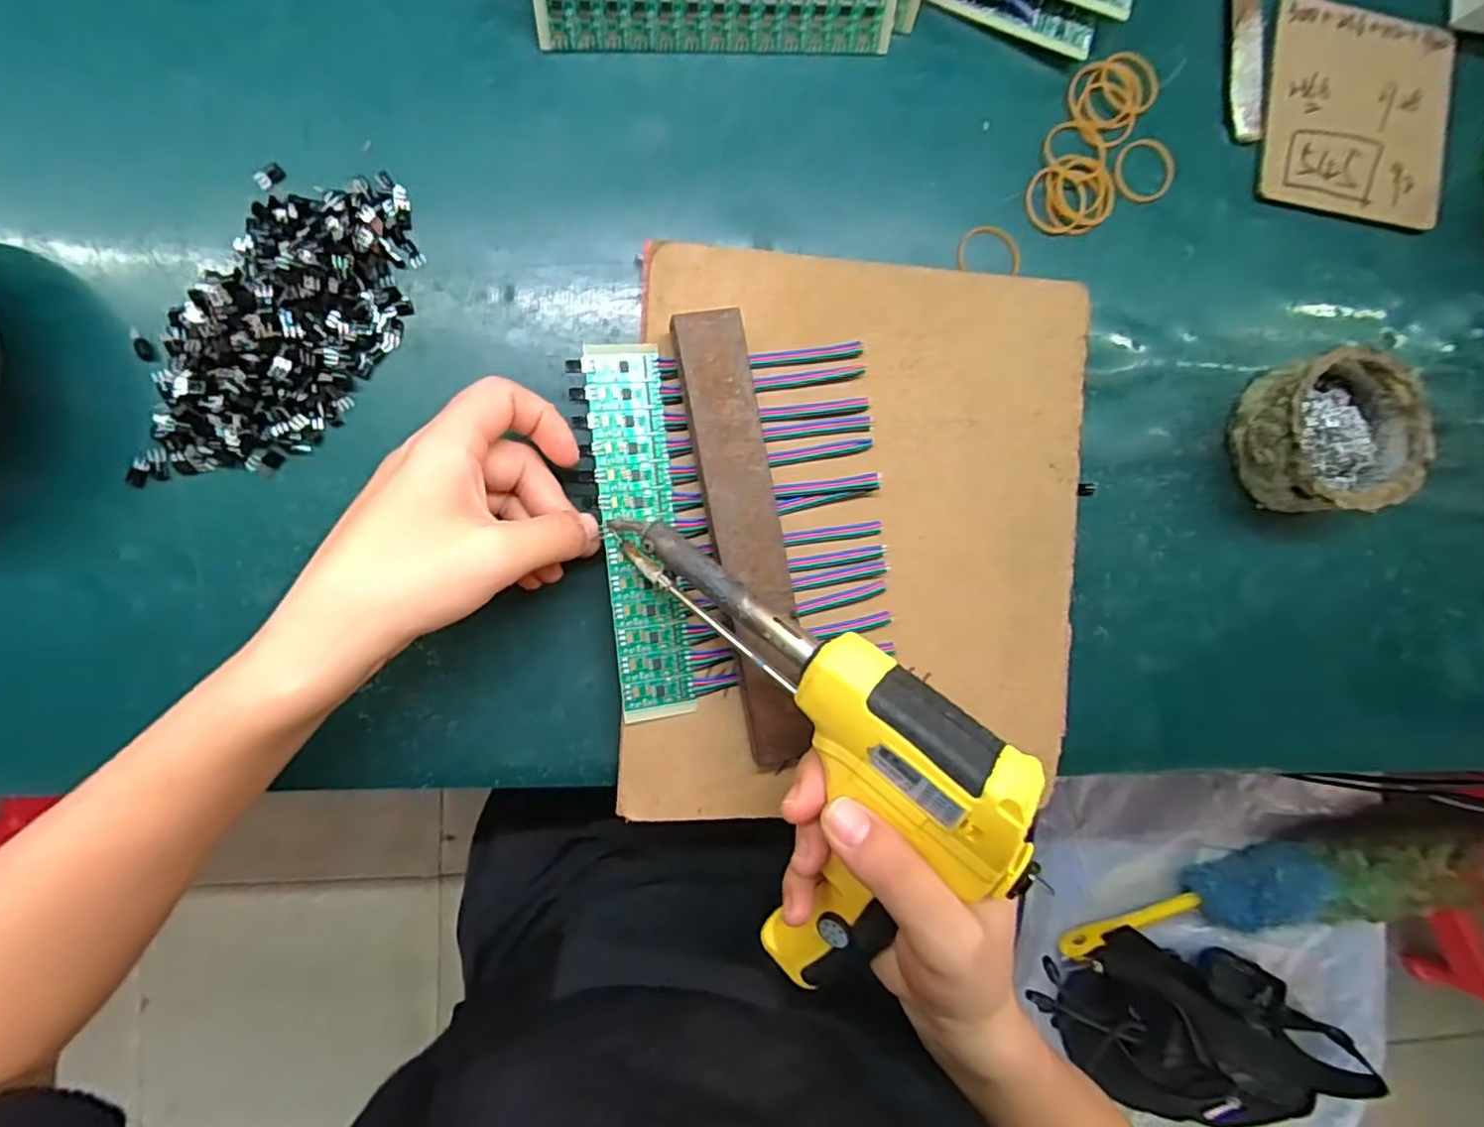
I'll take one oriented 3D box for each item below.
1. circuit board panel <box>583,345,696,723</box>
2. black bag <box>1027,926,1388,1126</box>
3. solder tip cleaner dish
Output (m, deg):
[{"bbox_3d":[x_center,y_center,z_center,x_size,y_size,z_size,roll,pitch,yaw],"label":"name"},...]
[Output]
[{"bbox_3d":[-0.045,-0.014,0.287,0.032,0.005,0.163,-6,90,-9],"label":"circuit board panel"},{"bbox_3d":[0.488,0.512,0.690,0.472,0.093,0.170,19,89,-9],"label":"black bag"},{"bbox_3d":[0.310,-0.069,0.342,0.088,0.042,0.078,-19,94,-8],"label":"solder tip cleaner dish"}]

